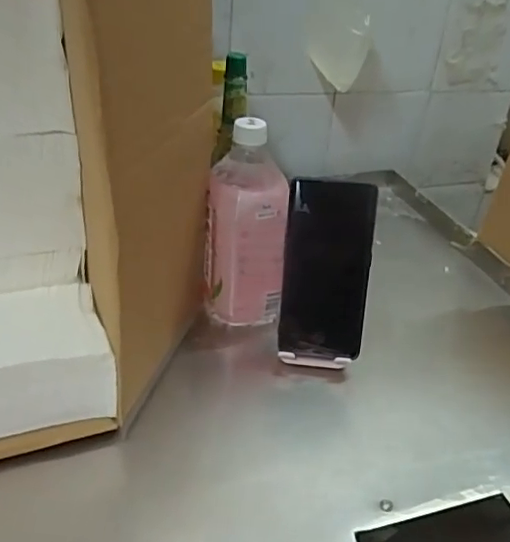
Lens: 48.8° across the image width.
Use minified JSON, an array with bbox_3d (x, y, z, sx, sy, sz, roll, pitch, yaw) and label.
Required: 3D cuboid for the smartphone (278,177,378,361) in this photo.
[{"bbox_3d":[0.064,0.001,0.511,0.076,0.162,0.007,5,12,5],"label":"smartphone"}]

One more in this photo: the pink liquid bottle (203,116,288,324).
[{"bbox_3d":[-0.011,-0.039,0.548,0.070,0.191,0.066,-5,34,-14],"label":"pink liquid bottle"}]

